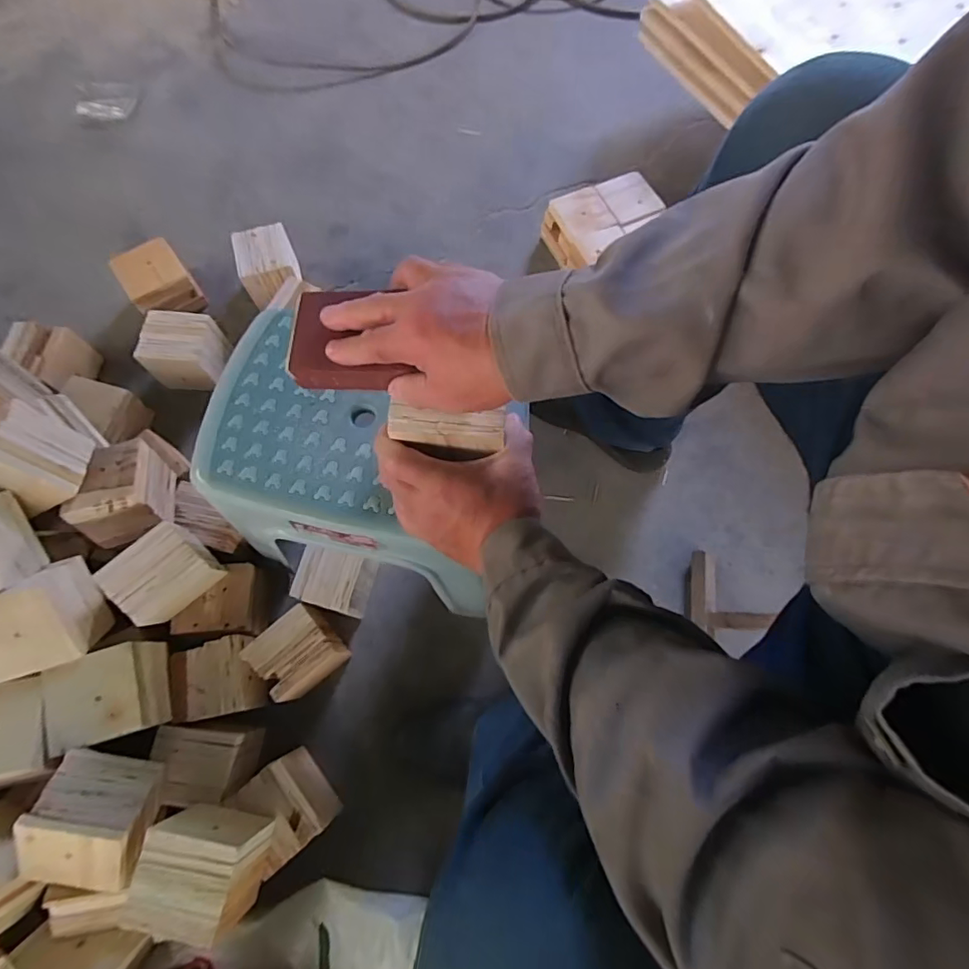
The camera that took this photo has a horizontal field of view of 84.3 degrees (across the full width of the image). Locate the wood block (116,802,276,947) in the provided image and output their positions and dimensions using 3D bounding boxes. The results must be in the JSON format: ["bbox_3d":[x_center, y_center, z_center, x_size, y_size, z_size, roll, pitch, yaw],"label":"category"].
[{"bbox_3d":[-0.277,0.385,0.537,0.102,0.094,0.089,12,71,3],"label":"wood block"}]

